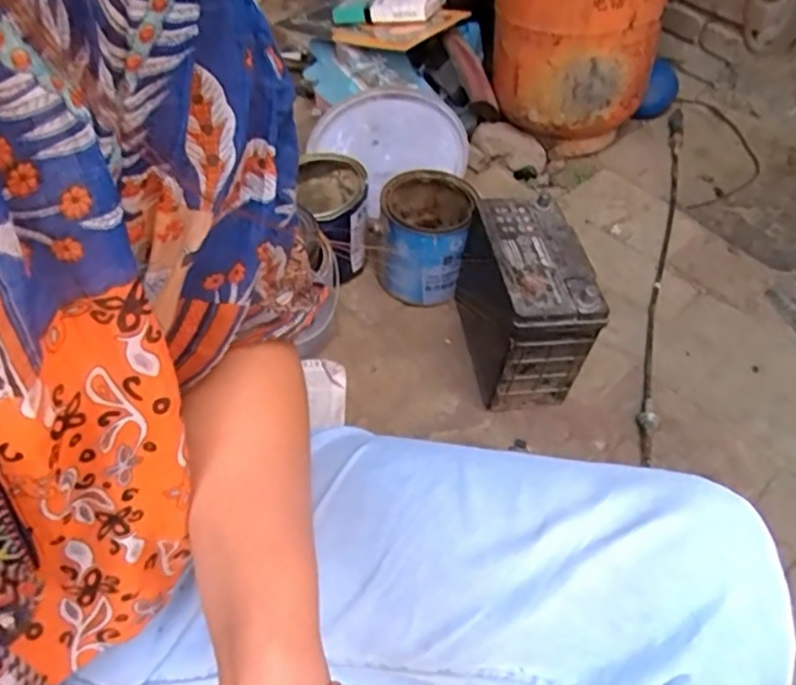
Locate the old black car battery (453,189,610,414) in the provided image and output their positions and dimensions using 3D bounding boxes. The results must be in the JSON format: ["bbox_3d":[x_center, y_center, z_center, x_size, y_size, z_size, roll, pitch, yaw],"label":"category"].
[{"bbox_3d":[0.181,-0.051,0.921,0.134,0.216,0.232,-7,51,-7],"label":"old black car battery"}]

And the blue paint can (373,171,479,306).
[{"bbox_3d":[0.043,-0.172,1.041,0.147,0.152,0.171,3,51,0],"label":"blue paint can"}]

